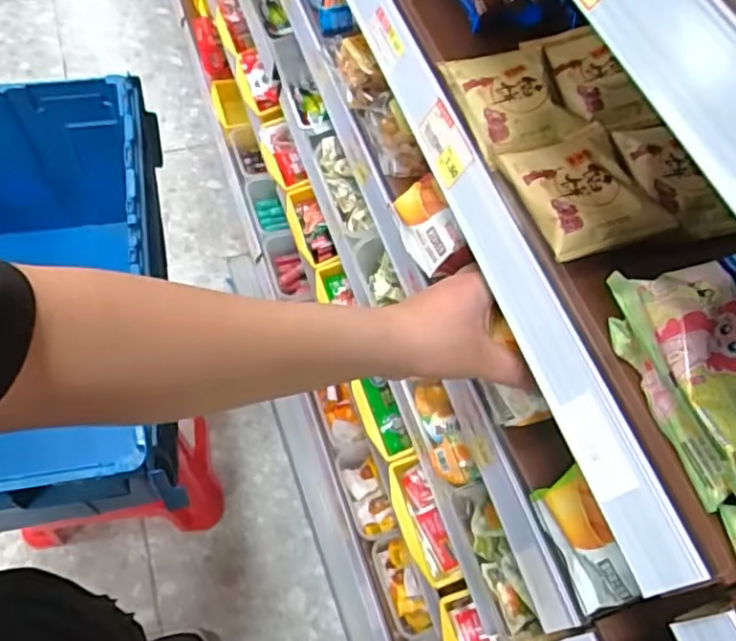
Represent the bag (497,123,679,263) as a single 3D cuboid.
[{"bbox_3d":[0.154,-0.097,0.445,0.086,0.016,0.103,-14,62,-12],"label":"bag"}]

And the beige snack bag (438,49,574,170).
[{"bbox_3d":[0.114,-0.178,0.496,0.080,0.019,0.105,-14,62,-11],"label":"beige snack bag"}]

